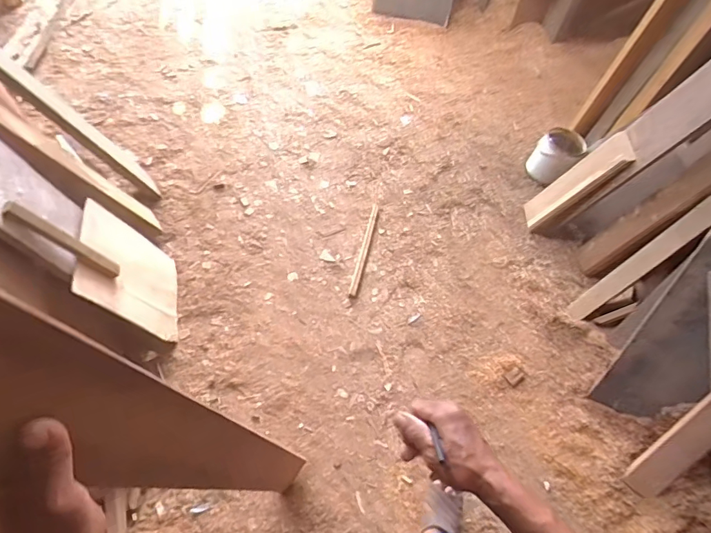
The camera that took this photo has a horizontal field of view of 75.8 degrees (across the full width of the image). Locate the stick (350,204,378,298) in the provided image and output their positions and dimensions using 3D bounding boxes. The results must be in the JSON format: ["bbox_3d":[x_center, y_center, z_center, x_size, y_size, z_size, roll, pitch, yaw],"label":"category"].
[{"bbox_3d":[0.036,-0.072,1.818,0.029,0.021,0.435,13,55,4],"label":"stick"}]

